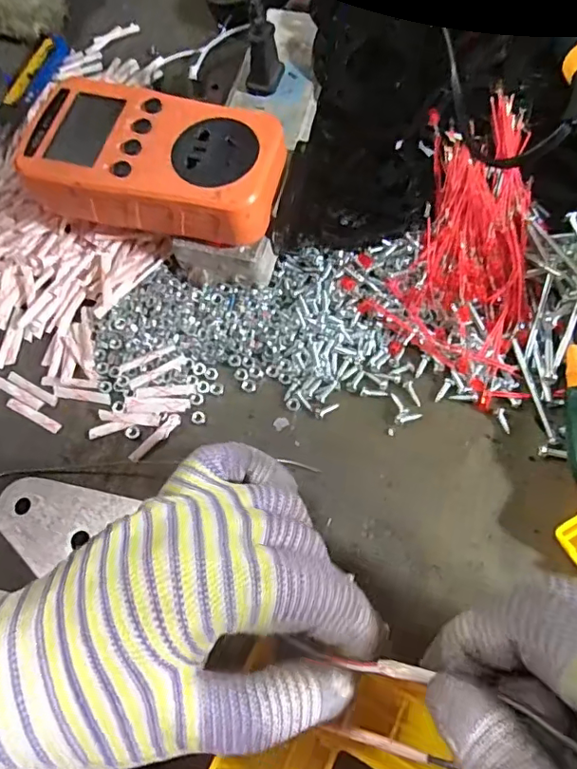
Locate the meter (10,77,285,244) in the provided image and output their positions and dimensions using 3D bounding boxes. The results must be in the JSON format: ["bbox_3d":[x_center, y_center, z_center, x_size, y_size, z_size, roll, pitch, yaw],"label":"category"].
[{"bbox_3d":[-0.067,-0.111,0.266,0.126,0.031,0.065,14,72,6],"label":"meter"}]

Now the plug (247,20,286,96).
[{"bbox_3d":[-0.014,-0.184,0.295,0.015,0.037,0.022,19,73,8],"label":"plug"}]

